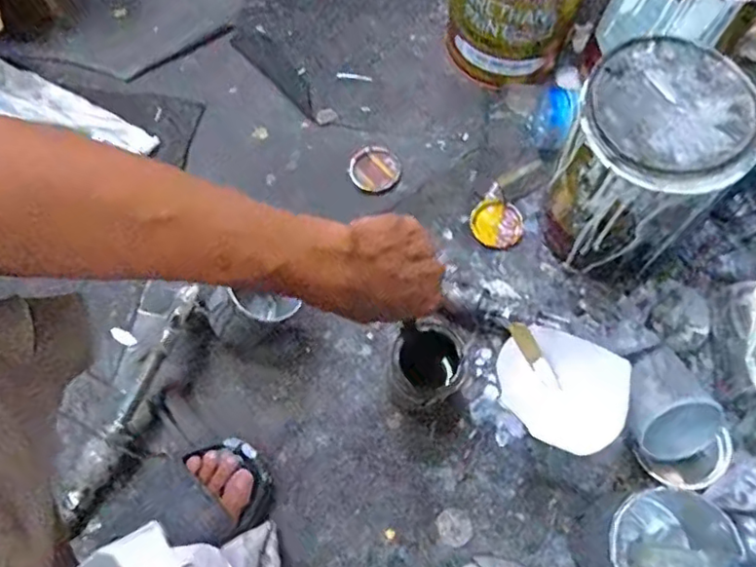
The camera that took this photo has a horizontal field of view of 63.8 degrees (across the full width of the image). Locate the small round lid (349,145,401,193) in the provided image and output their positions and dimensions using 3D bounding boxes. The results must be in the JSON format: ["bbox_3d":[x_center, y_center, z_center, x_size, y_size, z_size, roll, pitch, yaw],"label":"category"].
[{"bbox_3d":[-0.004,-0.146,0.781,0.060,0.010,0.063,0,70,1],"label":"small round lid"}]

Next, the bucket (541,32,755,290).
[{"bbox_3d":[0.269,-0.120,0.647,0.155,0.213,0.163,39,75,13],"label":"bucket"}]

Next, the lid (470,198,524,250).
[{"bbox_3d":[0.148,-0.074,0.747,0.063,0.007,0.064,0,70,1],"label":"lid"}]

